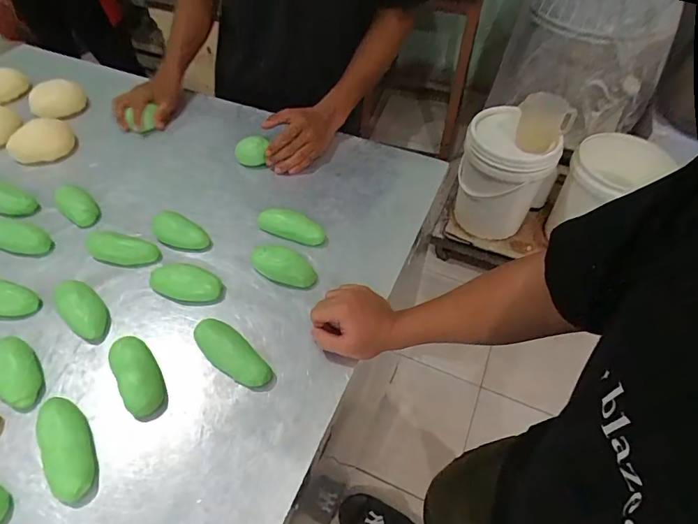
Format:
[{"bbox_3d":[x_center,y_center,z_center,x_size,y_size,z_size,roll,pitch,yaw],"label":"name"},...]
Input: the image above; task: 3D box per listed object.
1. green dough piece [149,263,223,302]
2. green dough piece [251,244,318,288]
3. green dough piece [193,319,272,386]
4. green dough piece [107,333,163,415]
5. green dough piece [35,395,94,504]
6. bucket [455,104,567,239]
[{"bbox_3d":[-0.231,0.030,0.618,0.098,0.032,0.044,9,52,5],"label":"green dough piece"},{"bbox_3d":[-0.095,0.007,0.628,0.096,0.030,0.043,20,54,13],"label":"green dough piece"},{"bbox_3d":[-0.148,0.116,0.543,0.112,0.028,0.045,39,60,25],"label":"green dough piece"},{"bbox_3d":[-0.258,0.138,0.527,0.045,0.030,0.103,-27,58,-22],"label":"green dough piece"},{"bbox_3d":[-0.310,0.198,0.473,0.045,0.029,0.122,-25,57,-20],"label":"green dough piece"},{"bbox_3d":[0.529,-0.286,1.537,0.286,0.405,0.287,0,51,-1],"label":"bucket"}]

